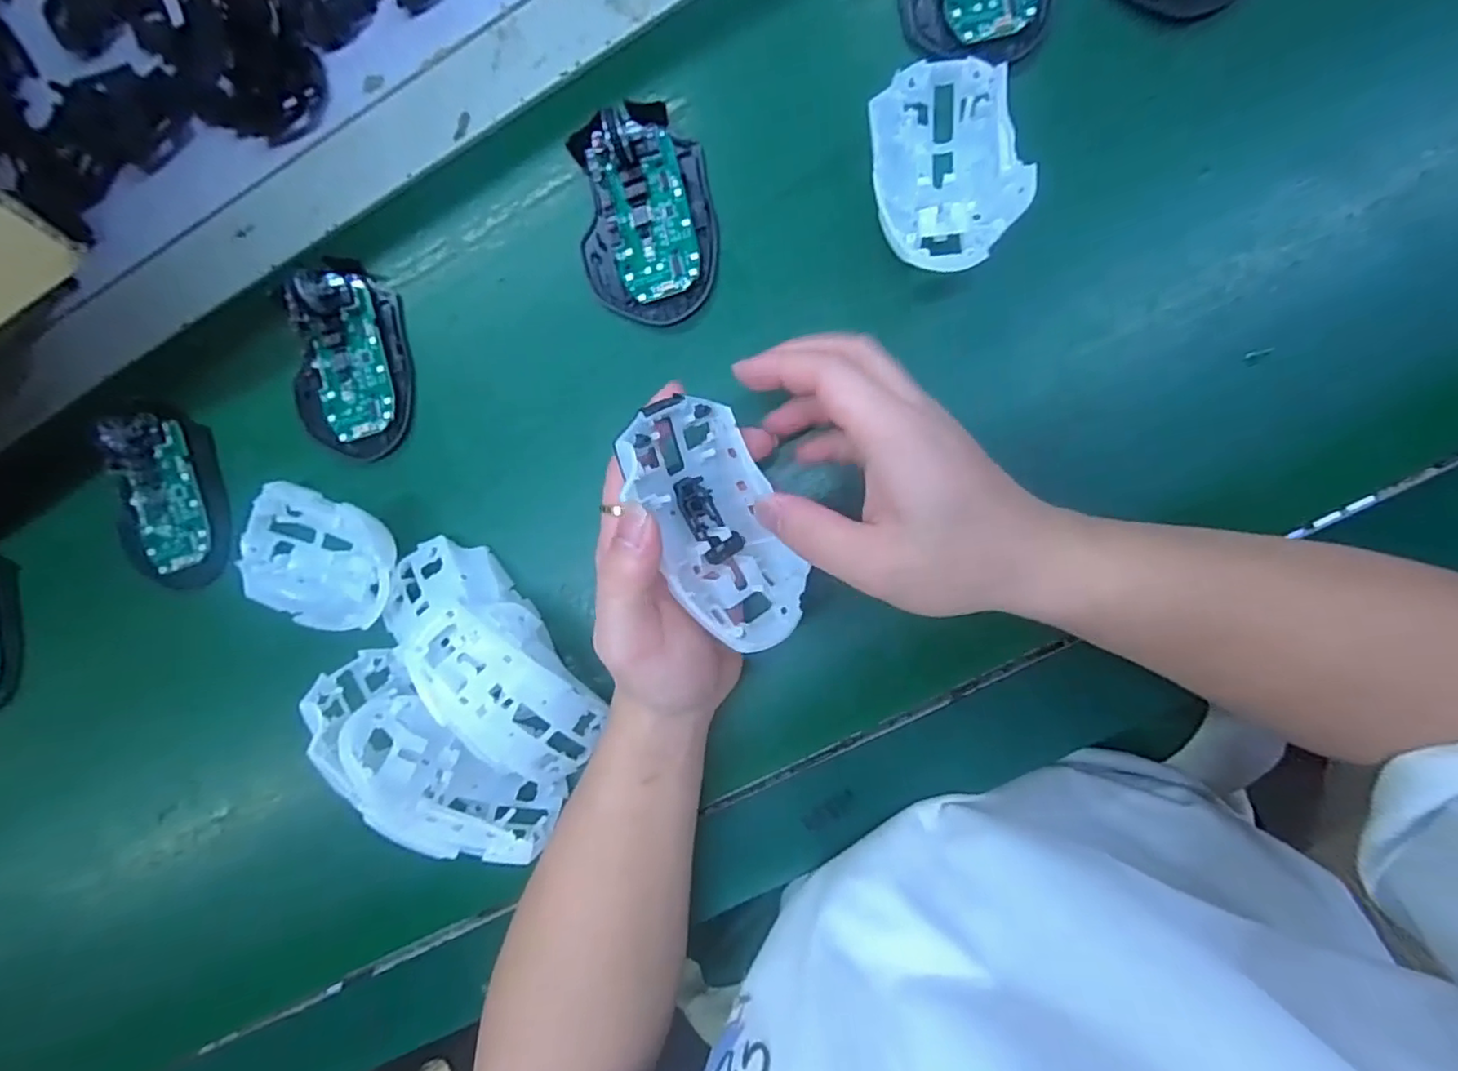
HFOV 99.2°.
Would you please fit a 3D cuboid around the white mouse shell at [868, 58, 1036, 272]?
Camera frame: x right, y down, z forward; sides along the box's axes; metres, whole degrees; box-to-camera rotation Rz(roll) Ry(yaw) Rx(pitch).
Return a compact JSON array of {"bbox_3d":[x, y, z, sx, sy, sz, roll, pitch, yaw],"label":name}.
[{"bbox_3d":[0.105,-0.180,0.307,0.068,0.042,0.112,-6,90,8],"label":"white mouse shell"}]

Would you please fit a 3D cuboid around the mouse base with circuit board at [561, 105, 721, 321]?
[{"bbox_3d":[-0.046,-0.175,0.339,0.074,0.019,0.113,-3,91,8],"label":"mouse base with circuit board"}]

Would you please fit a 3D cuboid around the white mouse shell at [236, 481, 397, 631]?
[{"bbox_3d":[-0.235,0.012,0.358,0.107,0.035,0.068,15,93,7],"label":"white mouse shell"}]

